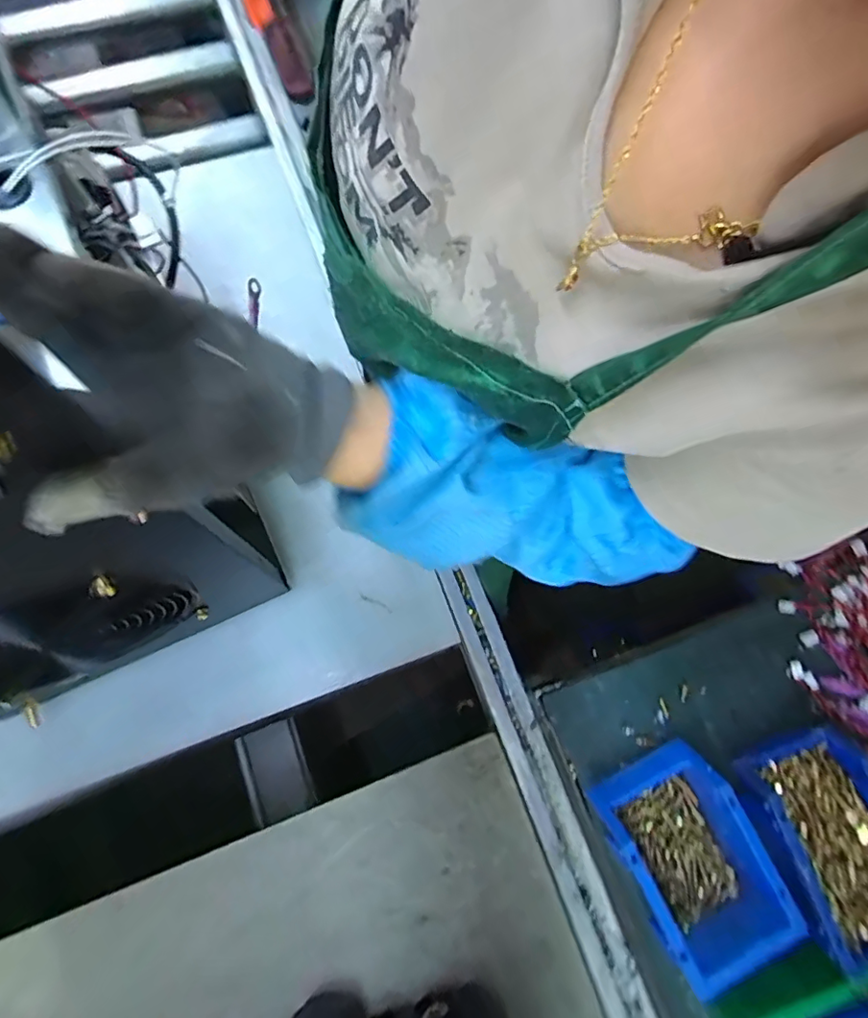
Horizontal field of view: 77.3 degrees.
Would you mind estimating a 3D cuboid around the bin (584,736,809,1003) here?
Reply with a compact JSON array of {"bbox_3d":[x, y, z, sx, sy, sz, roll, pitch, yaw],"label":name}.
[{"bbox_3d":[0.222,0.309,0.487,0.110,0.087,0.160,-24,77,-10],"label":"bin"}]

